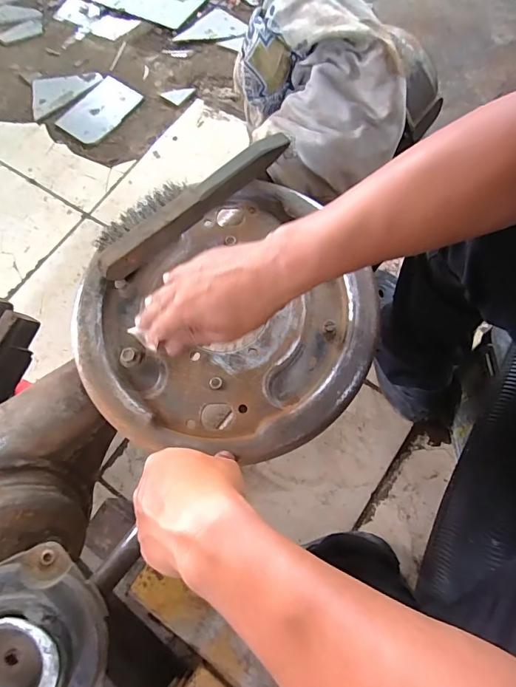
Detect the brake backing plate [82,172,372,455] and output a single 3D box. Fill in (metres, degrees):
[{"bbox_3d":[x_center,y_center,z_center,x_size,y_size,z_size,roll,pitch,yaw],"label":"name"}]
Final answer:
[{"bbox_3d":[-0.028,-0.016,0.422,0.274,0.029,0.256,0,70,0],"label":"brake backing plate"}]

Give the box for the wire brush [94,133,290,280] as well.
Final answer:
[{"bbox_3d":[-0.071,-0.153,0.453,0.239,0.036,0.039,-40,71,-10],"label":"wire brush"}]

